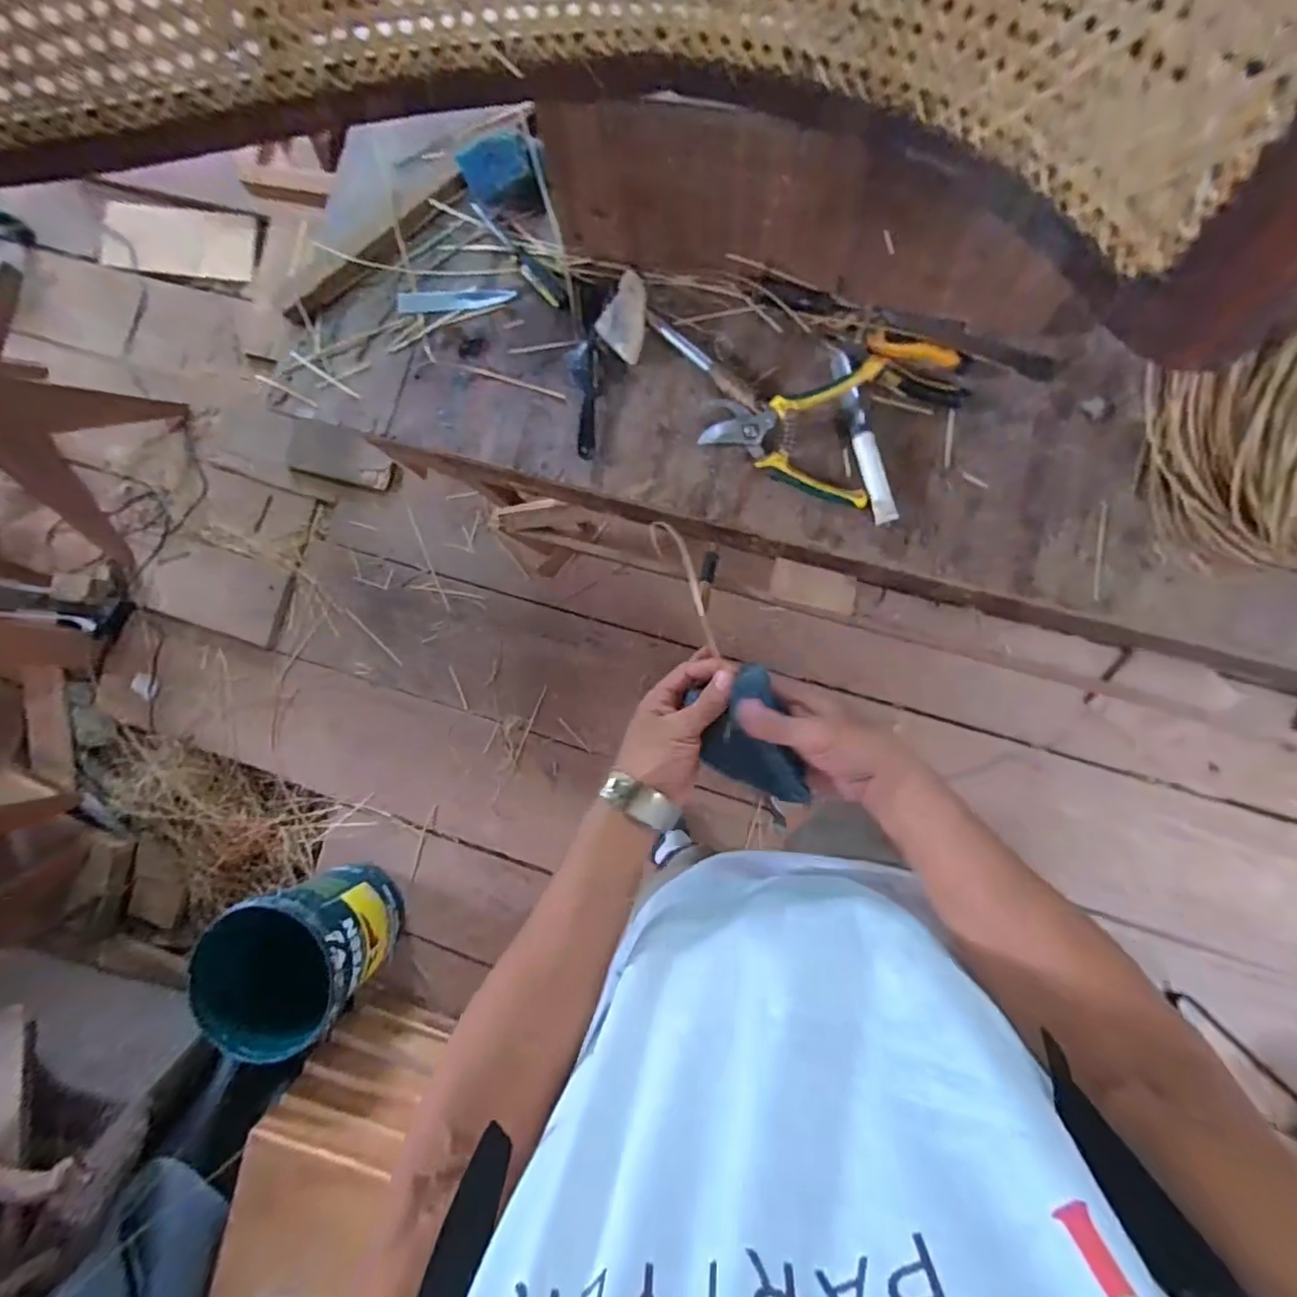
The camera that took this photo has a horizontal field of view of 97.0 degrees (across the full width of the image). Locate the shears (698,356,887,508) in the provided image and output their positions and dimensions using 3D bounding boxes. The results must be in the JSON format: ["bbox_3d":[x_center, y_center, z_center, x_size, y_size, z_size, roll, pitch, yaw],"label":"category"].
[{"bbox_3d":[0.147,-0.230,0.607,0.175,0.026,0.141,5,87,6],"label":"shears"}]

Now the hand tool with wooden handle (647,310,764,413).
[{"bbox_3d":[0.061,-0.315,0.628,0.016,0.018,0.172,-45,83,1],"label":"hand tool with wooden handle"}]

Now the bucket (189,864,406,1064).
[{"bbox_3d":[-0.724,0.633,1.247,0.283,0.330,0.280,0,86,6],"label":"bucket"}]

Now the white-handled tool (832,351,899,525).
[{"bbox_3d":[0.226,-0.225,0.602,0.024,0.013,0.191,-15,85,5],"label":"white-handled tool"}]

